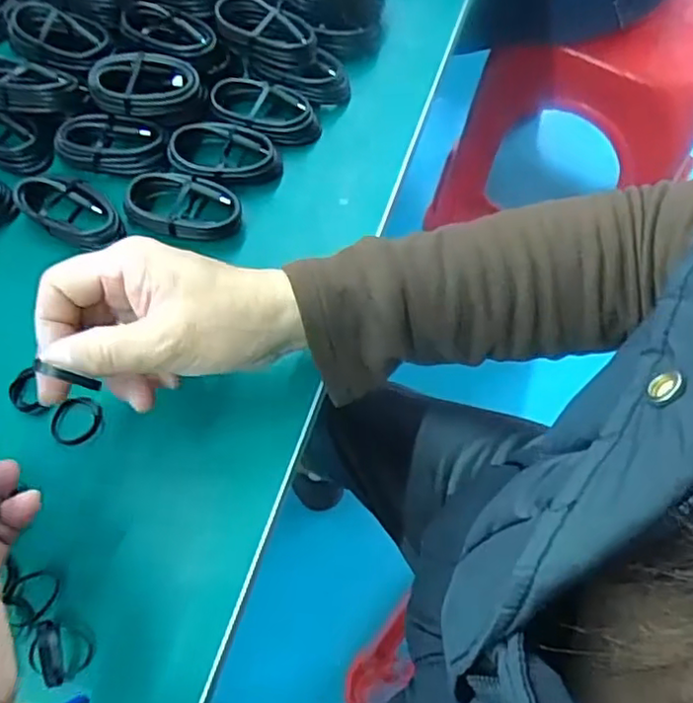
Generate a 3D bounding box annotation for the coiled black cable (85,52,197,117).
[{"bbox_3d":[-0.132,-0.176,0.421,0.068,0.016,0.033,-13,68,-4],"label":"coiled black cable"}]

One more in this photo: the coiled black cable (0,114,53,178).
[{"bbox_3d":[-0.235,-0.143,0.435,0.071,0.023,0.038,12,68,6],"label":"coiled black cable"}]

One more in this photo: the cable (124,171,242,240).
[{"bbox_3d":[-0.102,-0.091,0.408,0.071,0.018,0.037,16,68,7],"label":"cable"}]

